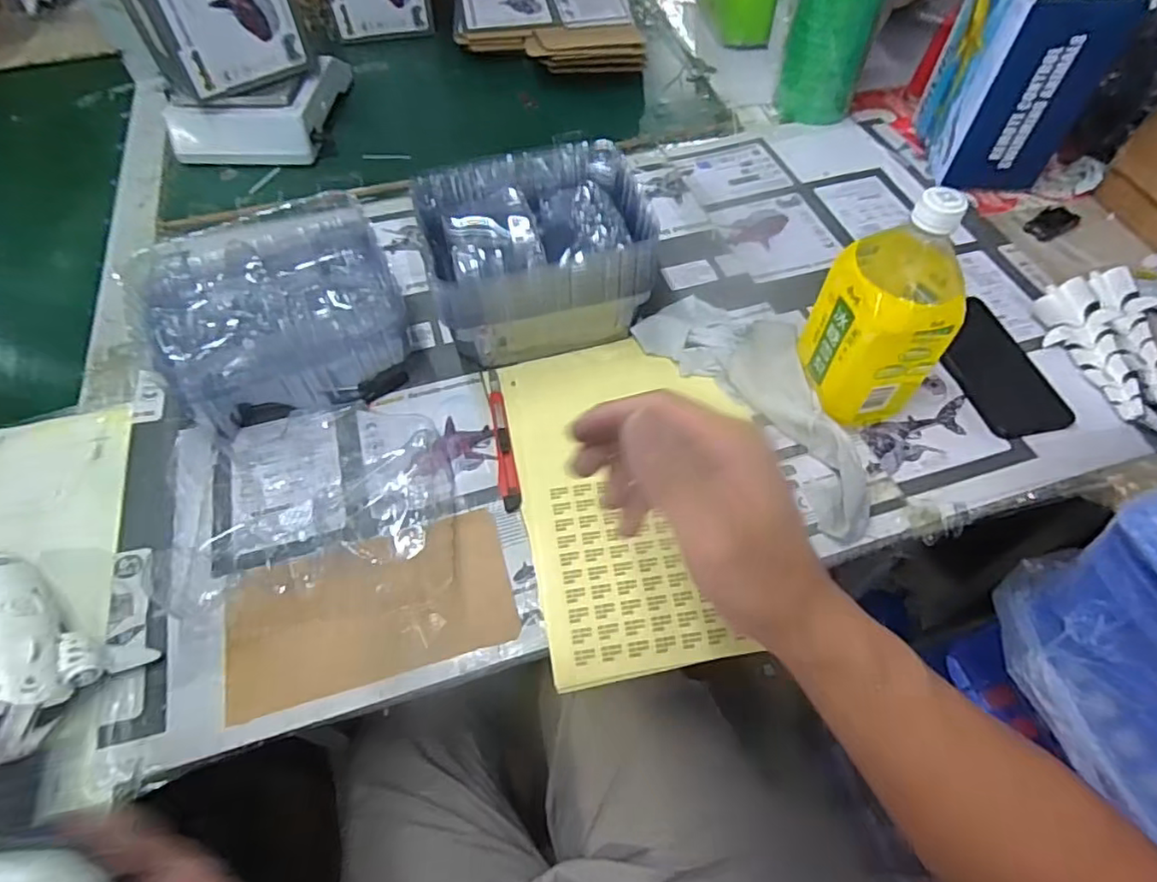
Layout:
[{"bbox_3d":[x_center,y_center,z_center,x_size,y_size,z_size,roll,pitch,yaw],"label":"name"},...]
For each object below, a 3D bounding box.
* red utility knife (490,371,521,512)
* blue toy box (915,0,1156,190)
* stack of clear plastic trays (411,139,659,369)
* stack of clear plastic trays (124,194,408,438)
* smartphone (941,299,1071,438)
[{"bbox_3d":[-0.069,-0.006,0.546,0.016,0.004,0.153,-10,58,-6],"label":"red utility knife"},{"bbox_3d":[0.498,-0.427,0.699,0.118,0.216,0.156,2,57,1],"label":"blue toy box"},{"bbox_3d":[-0.043,-0.181,0.599,0.195,0.118,0.166,-11,58,-7],"label":"stack of clear plastic trays"},{"bbox_3d":[-0.277,-0.120,0.569,0.214,0.103,0.189,-22,60,-14],"label":"stack of clear plastic trays"},{"bbox_3d":[0.396,-0.072,0.586,0.082,0.015,0.154,-13,58,-9],"label":"smartphone"}]

